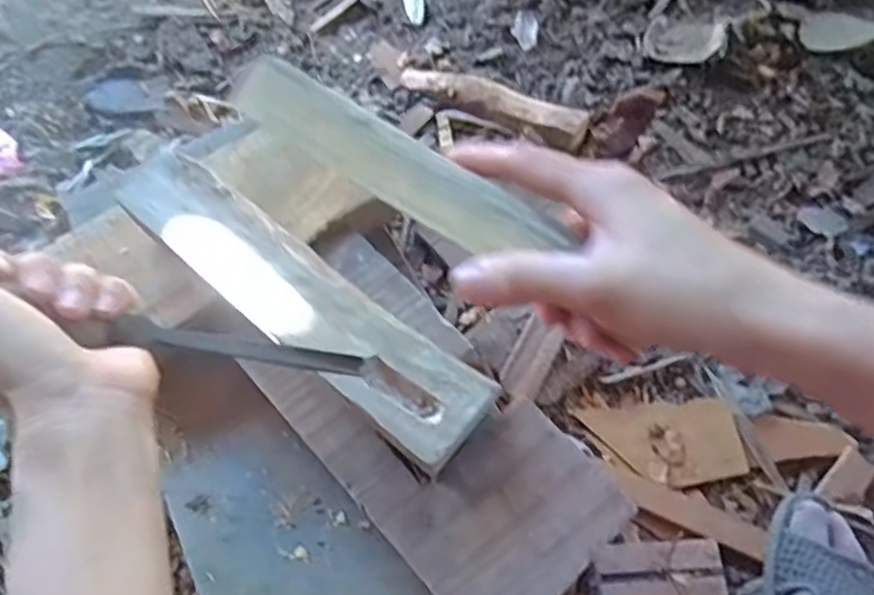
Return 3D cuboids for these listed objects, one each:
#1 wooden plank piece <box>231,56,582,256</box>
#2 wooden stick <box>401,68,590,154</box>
[{"bbox_3d":[-0.018,-0.060,0.319,0.158,0.011,0.036,31,67,9],"label":"wooden plank piece"},{"bbox_3d":[0.063,-0.221,0.803,0.220,0.038,0.053,29,66,12],"label":"wooden stick"}]

